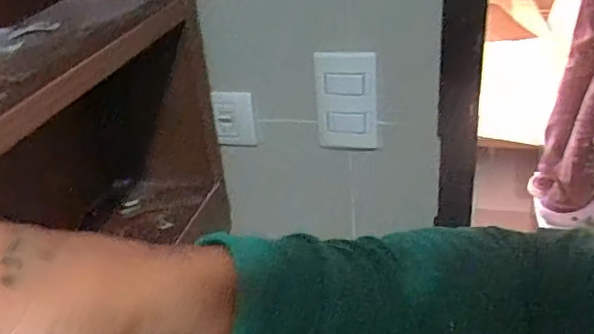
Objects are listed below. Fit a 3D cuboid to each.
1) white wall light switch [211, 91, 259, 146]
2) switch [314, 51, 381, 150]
[{"bbox_3d":[-0.073,-0.056,0.697,0.051,0.068,0.011,8,33,22],"label":"white wall light switch"},{"bbox_3d":[0.054,-0.072,0.647,0.072,0.114,0.016,7,32,21],"label":"switch"}]

